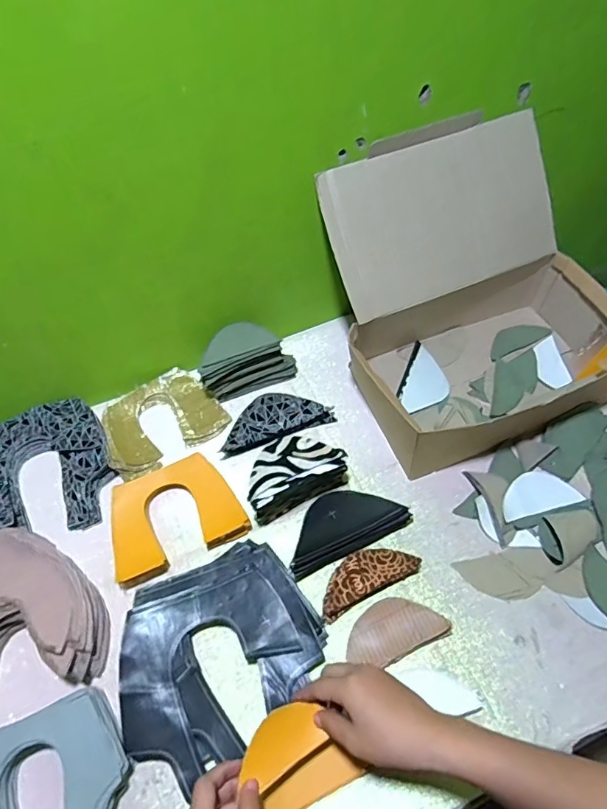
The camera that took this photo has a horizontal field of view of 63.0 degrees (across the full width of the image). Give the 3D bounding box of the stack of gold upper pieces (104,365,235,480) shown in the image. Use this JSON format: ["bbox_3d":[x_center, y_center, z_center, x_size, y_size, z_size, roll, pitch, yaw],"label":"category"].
[{"bbox_3d":[-0.203,0.017,0.699,0.160,0.029,0.131,-29,60,-16],"label":"stack of gold upper pieces"}]

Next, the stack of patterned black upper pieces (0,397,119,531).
[{"bbox_3d":[-0.350,0.086,0.648,0.184,0.033,0.188,-23,55,-13],"label":"stack of patterned black upper pieces"}]

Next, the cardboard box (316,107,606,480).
[{"bbox_3d":[0.220,-0.140,0.638,0.337,0.251,0.331,-22,55,-10],"label":"cardboard box"}]

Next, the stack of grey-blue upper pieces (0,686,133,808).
[{"bbox_3d":[-0.243,0.350,0.453,0.159,0.037,0.122,-22,55,-12],"label":"stack of grey-blue upper pieces"}]

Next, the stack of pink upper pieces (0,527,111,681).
[{"bbox_3d":[-0.318,0.229,0.539,0.181,0.061,0.184,-20,55,-11],"label":"stack of pink upper pieces"}]

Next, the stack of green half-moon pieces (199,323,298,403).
[{"bbox_3d":[-0.085,-0.067,0.711,0.133,0.070,0.064,-22,55,-10],"label":"stack of green half-moon pieces"}]

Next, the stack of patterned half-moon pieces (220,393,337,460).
[{"bbox_3d":[-0.042,0.017,0.688,0.158,0.021,0.074,-22,55,-12],"label":"stack of patterned half-moon pieces"}]

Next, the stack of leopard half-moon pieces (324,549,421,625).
[{"bbox_3d":[0.068,0.189,0.553,0.115,0.011,0.049,-23,55,-13],"label":"stack of leopard half-moon pieces"}]

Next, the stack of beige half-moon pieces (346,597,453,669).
[{"bbox_3d":[0.095,0.236,0.522,0.105,0.015,0.057,-21,55,-12],"label":"stack of beige half-moon pieces"}]

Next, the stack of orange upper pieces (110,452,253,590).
[{"bbox_3d":[-0.159,0.132,0.609,0.153,0.021,0.122,-21,55,-12],"label":"stack of orange upper pieces"}]

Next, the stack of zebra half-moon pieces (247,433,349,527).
[{"bbox_3d":[-0.011,0.081,0.601,0.126,0.065,0.064,-26,56,-12],"label":"stack of zebra half-moon pieces"}]

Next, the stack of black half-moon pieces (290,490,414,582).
[{"bbox_3d":[0.044,0.138,0.583,0.145,0.028,0.076,-23,55,-13],"label":"stack of black half-moon pieces"}]

